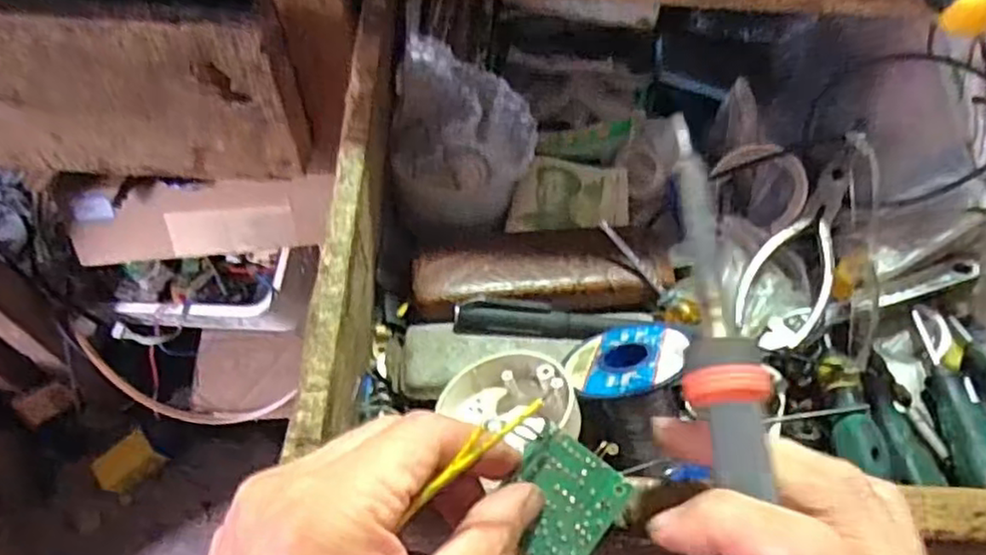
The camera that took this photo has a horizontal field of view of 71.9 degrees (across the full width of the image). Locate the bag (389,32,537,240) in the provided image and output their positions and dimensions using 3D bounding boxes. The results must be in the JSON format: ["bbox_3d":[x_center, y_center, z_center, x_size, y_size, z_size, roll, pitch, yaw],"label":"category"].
[{"bbox_3d":[-0.021,-0.083,0.406,0.078,0.092,0.088,-4,60,-7],"label":"bag"}]

